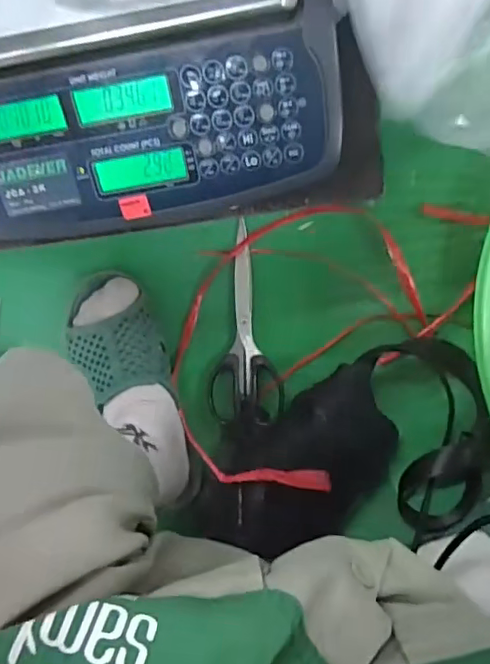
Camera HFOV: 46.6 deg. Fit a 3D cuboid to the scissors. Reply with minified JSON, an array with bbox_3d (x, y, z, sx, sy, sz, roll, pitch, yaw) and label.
[{"bbox_3d":[-0.002,-0.006,0.567,0.072,0.013,0.199,-3,97,2],"label":"scissors"}]

